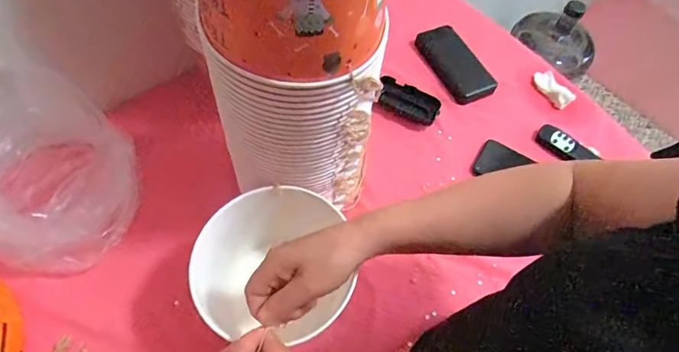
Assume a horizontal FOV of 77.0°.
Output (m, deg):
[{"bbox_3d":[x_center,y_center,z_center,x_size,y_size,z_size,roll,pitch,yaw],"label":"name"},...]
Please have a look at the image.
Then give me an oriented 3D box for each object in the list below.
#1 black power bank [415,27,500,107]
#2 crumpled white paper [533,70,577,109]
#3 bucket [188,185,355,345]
[{"bbox_3d":[0.199,-0.196,0.733,0.078,0.019,0.151,-23,65,-16],"label":"black power bank"},{"bbox_3d":[0.371,-0.151,0.741,0.035,0.015,0.075,-29,67,-18],"label":"crumpled white paper"},{"bbox_3d":[-0.070,0.111,0.488,0.166,0.135,0.151,2,61,-3],"label":"bucket"}]

